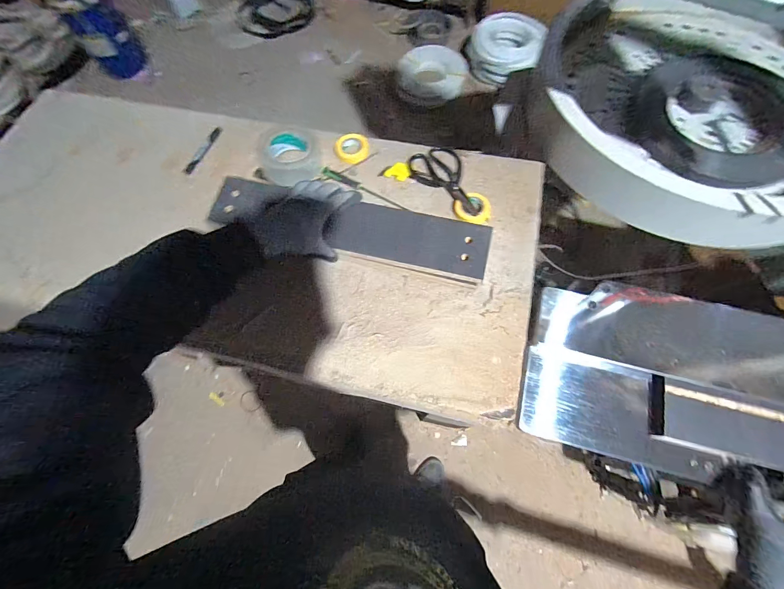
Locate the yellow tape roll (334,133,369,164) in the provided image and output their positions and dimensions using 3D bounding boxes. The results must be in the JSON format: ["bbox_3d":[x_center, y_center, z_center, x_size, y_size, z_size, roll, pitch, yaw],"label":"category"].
[{"bbox_3d":[-0.081,-0.299,0.706,0.066,0.025,0.056,0,70,2],"label":"yellow tape roll"}]

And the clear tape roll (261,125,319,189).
[{"bbox_3d":[-0.201,-0.277,0.677,0.117,0.048,0.117,-1,70,2],"label":"clear tape roll"}]

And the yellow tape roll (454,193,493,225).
[{"bbox_3d":[0.149,-0.160,0.637,0.068,0.015,0.055,14,71,7],"label":"yellow tape roll"}]

